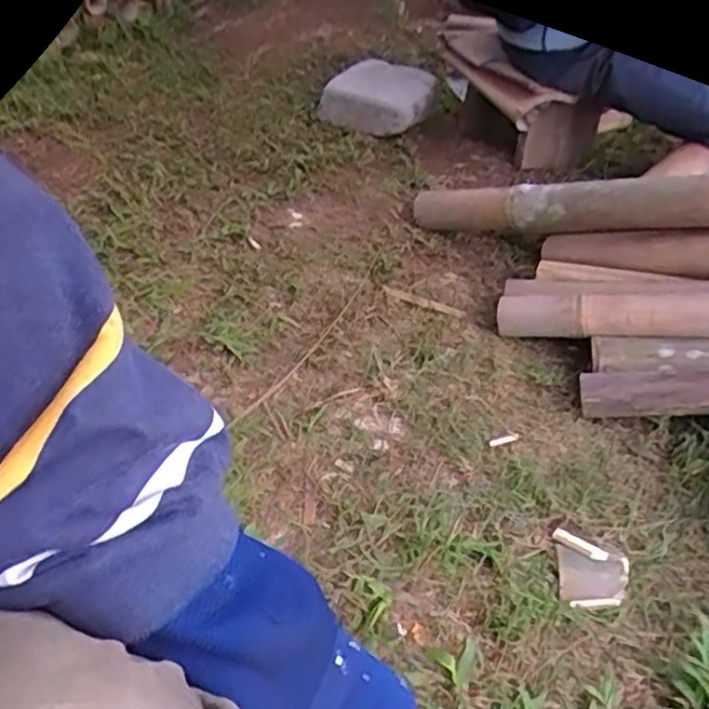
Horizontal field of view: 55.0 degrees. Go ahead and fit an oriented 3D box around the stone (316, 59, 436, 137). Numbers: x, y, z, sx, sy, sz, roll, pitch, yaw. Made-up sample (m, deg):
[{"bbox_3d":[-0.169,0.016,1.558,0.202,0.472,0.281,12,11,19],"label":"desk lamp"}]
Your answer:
[{"bbox_3d":[0.051,-0.578,1.514,0.241,0.091,0.255,4,39,-3],"label":"stone"}]

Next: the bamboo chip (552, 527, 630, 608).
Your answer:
[{"bbox_3d":[0.234,0.214,0.676,0.067,0.022,0.078,8,39,1],"label":"bamboo chip"}]

